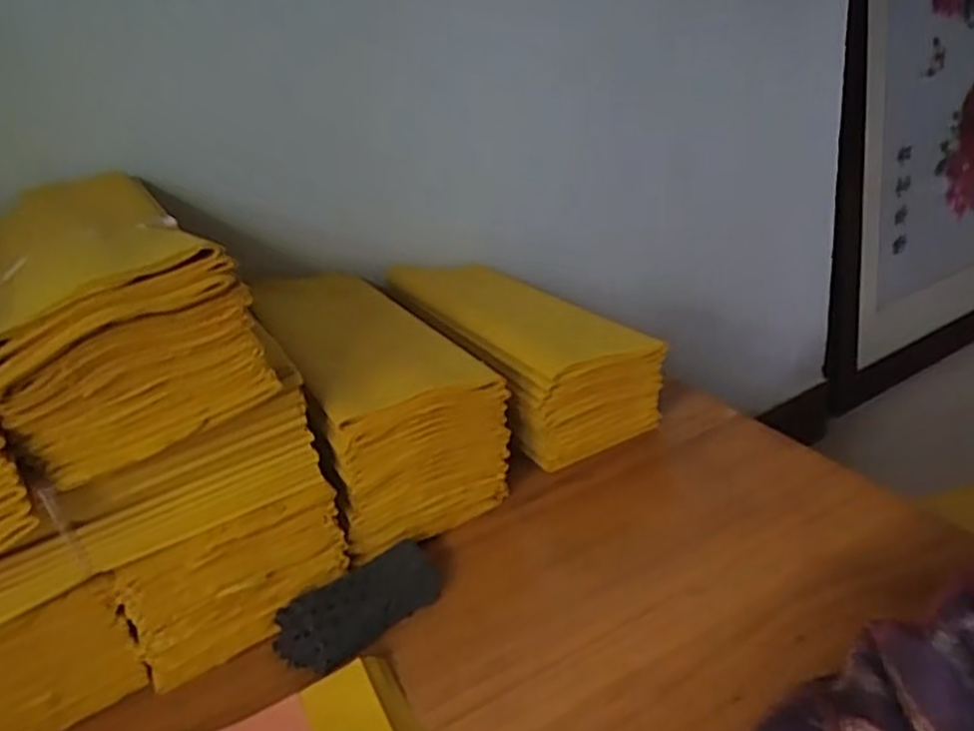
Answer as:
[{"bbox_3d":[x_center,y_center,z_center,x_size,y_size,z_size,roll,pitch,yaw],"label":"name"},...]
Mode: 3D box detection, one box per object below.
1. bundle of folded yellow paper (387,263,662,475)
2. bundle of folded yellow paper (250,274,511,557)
[{"bbox_3d":[0.027,-0.019,0.766,0.131,0.112,0.314,-20,28,-23],"label":"bundle of folded yellow paper"},{"bbox_3d":[-0.110,0.022,0.683,0.141,0.146,0.300,-19,28,-22],"label":"bundle of folded yellow paper"}]

